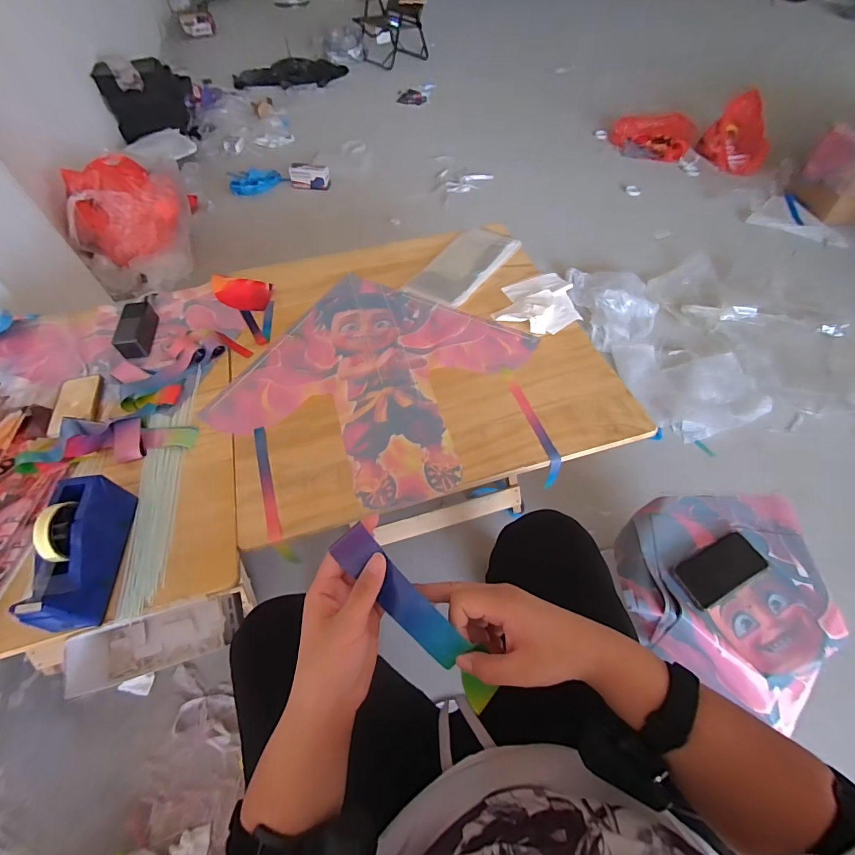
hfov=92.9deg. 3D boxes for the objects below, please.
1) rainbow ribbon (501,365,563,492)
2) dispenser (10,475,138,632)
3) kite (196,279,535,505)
[{"bbox_3d":[0.207,-0.007,0.831,0.022,0.071,0.262,-15,56,-8],"label":"rainbow ribbon"},{"bbox_3d":[-0.512,0.179,0.599,0.064,0.116,0.208,-6,57,-3],"label":"dispenser"},{"bbox_3d":[-0.107,-0.115,0.869,0.513,0.016,0.513,24,60,16],"label":"kite"}]

